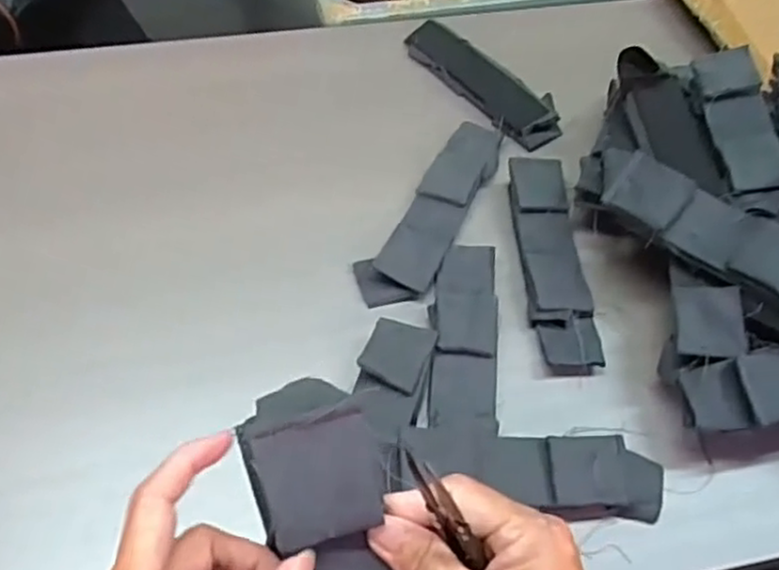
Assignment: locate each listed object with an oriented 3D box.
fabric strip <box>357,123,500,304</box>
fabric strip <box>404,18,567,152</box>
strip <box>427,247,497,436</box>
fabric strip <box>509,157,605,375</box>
[{"bbox_3d":[0.041,-0.067,0.594,0.054,0.012,0.206,24,56,14],"label":"fabric strip"},{"bbox_3d":[0.089,-0.203,0.701,0.058,0.013,0.193,-31,61,-24],"label":"fabric strip"},{"bbox_3d":[0.055,0.034,0.522,0.047,0.011,0.157,6,53,1],"label":"strip"},{"bbox_3d":[0.128,-0.021,0.562,0.049,0.025,0.194,-1,54,-4],"label":"fabric strip"}]

